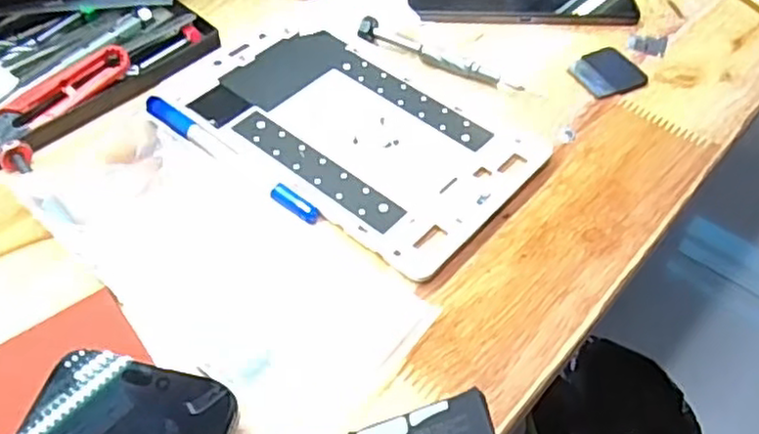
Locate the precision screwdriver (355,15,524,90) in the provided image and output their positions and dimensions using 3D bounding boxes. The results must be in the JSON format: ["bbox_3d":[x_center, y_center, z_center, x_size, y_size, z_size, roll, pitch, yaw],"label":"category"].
[{"bbox_3d":[0.038,-0.104,0.437,0.109,0.013,0.013,22,53,15],"label":"precision screwdriver"}]

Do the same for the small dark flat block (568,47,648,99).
[{"bbox_3d":[0.147,-0.094,0.447,0.044,0.004,0.040,-21,55,-18],"label":"small dark flat block"}]

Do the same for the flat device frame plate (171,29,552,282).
[{"bbox_3d":[-0.015,-0.051,0.396,0.192,0.008,0.113,33,57,23],"label":"flat device frame plate"}]

